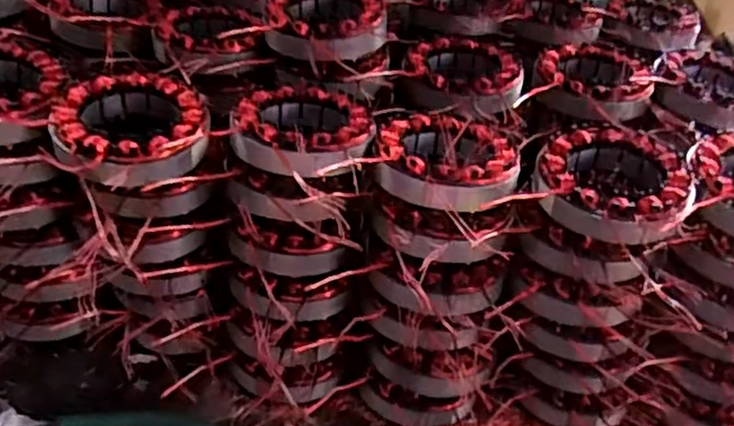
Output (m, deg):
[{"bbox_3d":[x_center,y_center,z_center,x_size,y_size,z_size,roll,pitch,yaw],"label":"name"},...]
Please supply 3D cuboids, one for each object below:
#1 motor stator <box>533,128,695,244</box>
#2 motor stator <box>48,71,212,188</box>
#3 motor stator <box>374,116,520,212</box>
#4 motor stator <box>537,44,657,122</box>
[{"bbox_3d":[0.143,-0.014,0.405,0.089,0.035,0.097,25,39,21],"label":"motor stator"},{"bbox_3d":[-0.137,-0.048,0.403,0.086,0.029,0.098,-1,37,-13],"label":"motor stator"},{"bbox_3d":[0.047,-0.030,0.411,0.084,0.024,0.093,6,36,-4],"label":"motor stator"},{"bbox_3d":[0.172,-0.099,0.525,0.084,0.033,0.086,20,38,15],"label":"motor stator"}]

